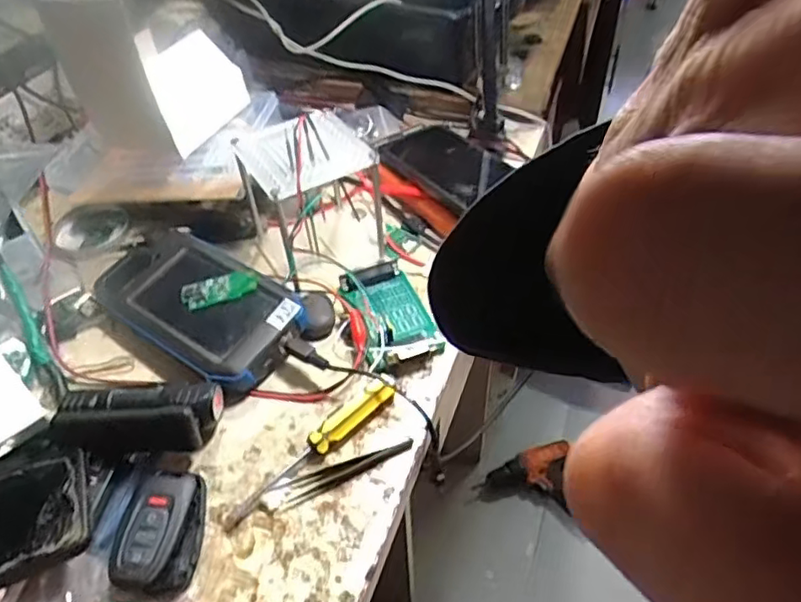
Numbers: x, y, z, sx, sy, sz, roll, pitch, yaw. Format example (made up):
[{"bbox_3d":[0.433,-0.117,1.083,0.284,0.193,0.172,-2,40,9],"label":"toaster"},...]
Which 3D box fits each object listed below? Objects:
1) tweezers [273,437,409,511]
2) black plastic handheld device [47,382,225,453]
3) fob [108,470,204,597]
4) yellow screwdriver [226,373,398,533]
[{"bbox_3d":[-0.037,0.112,0.406,0.095,0.005,0.017,-19,49,-15],"label":"tweezers"},{"bbox_3d":[-0.174,0.078,0.410,0.101,0.034,0.040,-5,47,-2],"label":"black plastic handheld device"},{"bbox_3d":[-0.147,0.141,0.377,0.048,0.014,0.071,-1,47,2],"label":"fob"},{"bbox_3d":[-0.059,0.097,0.409,0.018,0.022,0.140,35,57,30],"label":"yellow screwdriver"}]

